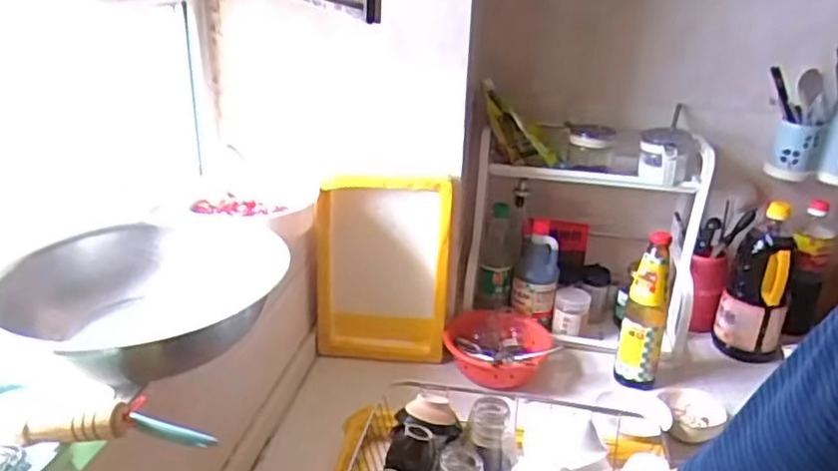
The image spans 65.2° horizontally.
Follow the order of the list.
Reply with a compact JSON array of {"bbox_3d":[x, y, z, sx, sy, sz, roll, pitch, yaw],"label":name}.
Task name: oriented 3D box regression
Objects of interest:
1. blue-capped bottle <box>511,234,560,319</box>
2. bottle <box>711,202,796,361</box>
[{"bbox_3d":[0.222,0.076,1.243,0.081,0.165,0.060,7,24,11],"label":"blue-capped bottle"},{"bbox_3d":[0.625,0.085,1.201,0.110,0.296,0.087,13,25,24],"label":"bottle"}]

